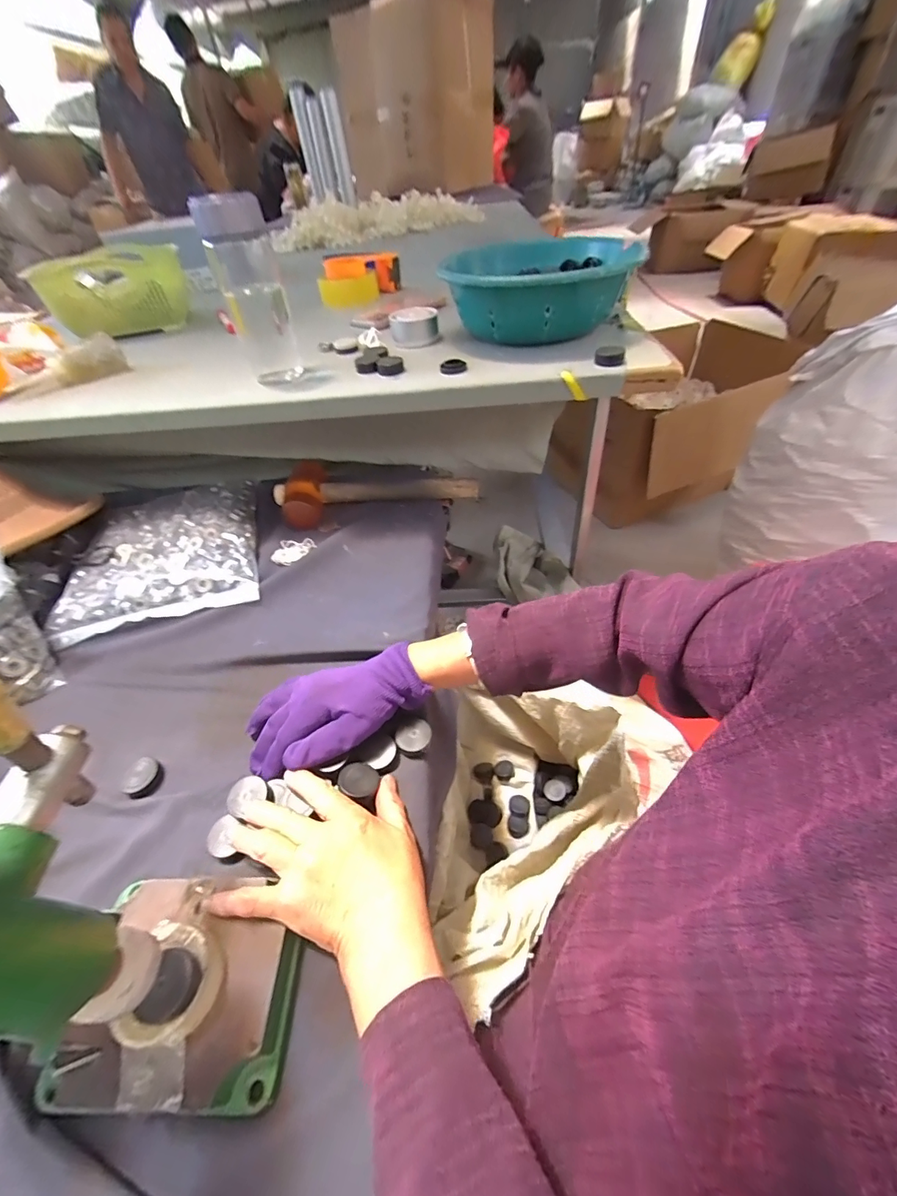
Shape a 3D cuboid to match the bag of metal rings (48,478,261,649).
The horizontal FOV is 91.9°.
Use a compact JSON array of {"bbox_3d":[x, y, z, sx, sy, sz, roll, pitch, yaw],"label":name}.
[{"bbox_3d":[-0.385,-0.069,0.599,0.245,0.039,0.260,-13,47,-6],"label":"bag of metal rings"}]

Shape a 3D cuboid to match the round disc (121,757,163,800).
[{"bbox_3d":[-0.279,0.162,0.394,0.035,0.009,0.033,-3,46,3],"label":"round disc"}]

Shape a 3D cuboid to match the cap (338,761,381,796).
[{"bbox_3d":[-0.076,0.151,0.364,0.031,0.006,0.030,20,31,6],"label":"cap"}]

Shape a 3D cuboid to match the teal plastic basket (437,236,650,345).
[{"bbox_3d":[0.118,-0.407,0.575,0.225,0.077,0.239,11,49,16],"label":"teal plastic basket"}]

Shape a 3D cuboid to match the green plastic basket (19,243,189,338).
[{"bbox_3d":[-0.589,-0.567,0.784,0.217,0.118,0.165,-17,47,-10],"label":"green plastic basket"}]

